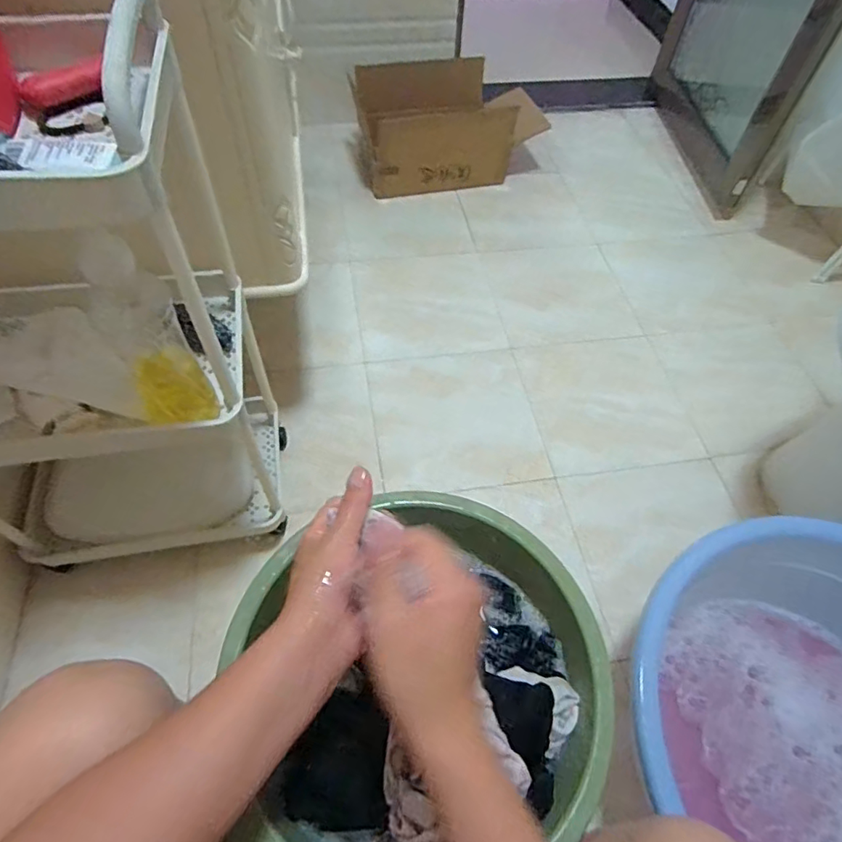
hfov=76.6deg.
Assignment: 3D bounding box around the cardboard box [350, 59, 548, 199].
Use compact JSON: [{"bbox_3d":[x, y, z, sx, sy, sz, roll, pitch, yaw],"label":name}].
[{"bbox_3d":[0.066,-0.703,1.298,0.431,0.213,0.235,-11,57,-10],"label":"cardboard box"}]

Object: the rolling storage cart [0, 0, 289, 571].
[{"bbox_3d":[-0.379,-0.070,0.582,0.367,0.601,0.228,-8,57,-8],"label":"rolling storage cart"}]

